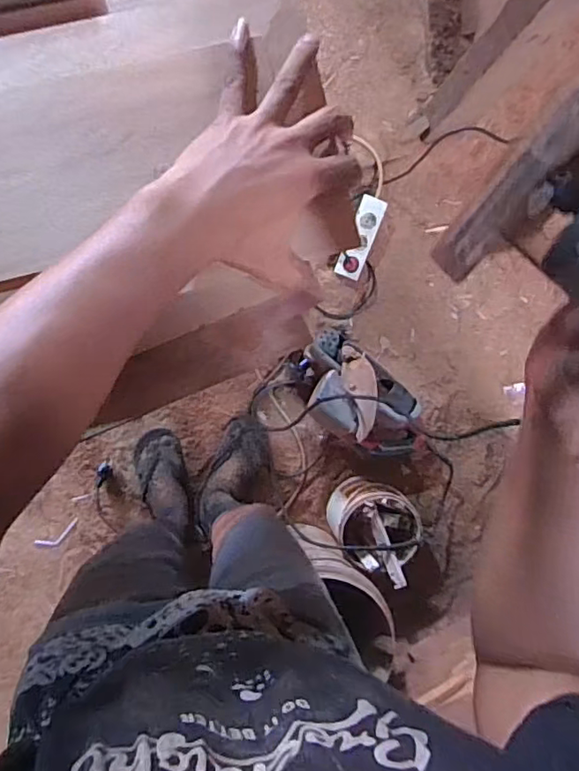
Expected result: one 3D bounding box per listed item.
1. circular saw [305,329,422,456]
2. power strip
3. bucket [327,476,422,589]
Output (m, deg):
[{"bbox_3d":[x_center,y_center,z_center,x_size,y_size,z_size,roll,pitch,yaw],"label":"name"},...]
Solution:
[{"bbox_3d":[0.162,0.036,1.315,0.328,0.197,0.190,40,89,-10],"label":"circular saw"},{"bbox_3d":[0.173,-0.353,1.361,0.058,0.030,0.193,16,106,-9],"label":"power strip"},{"bbox_3d":[0.194,0.314,1.311,0.171,0.246,0.160,-1,95,-8],"label":"bucket"}]

